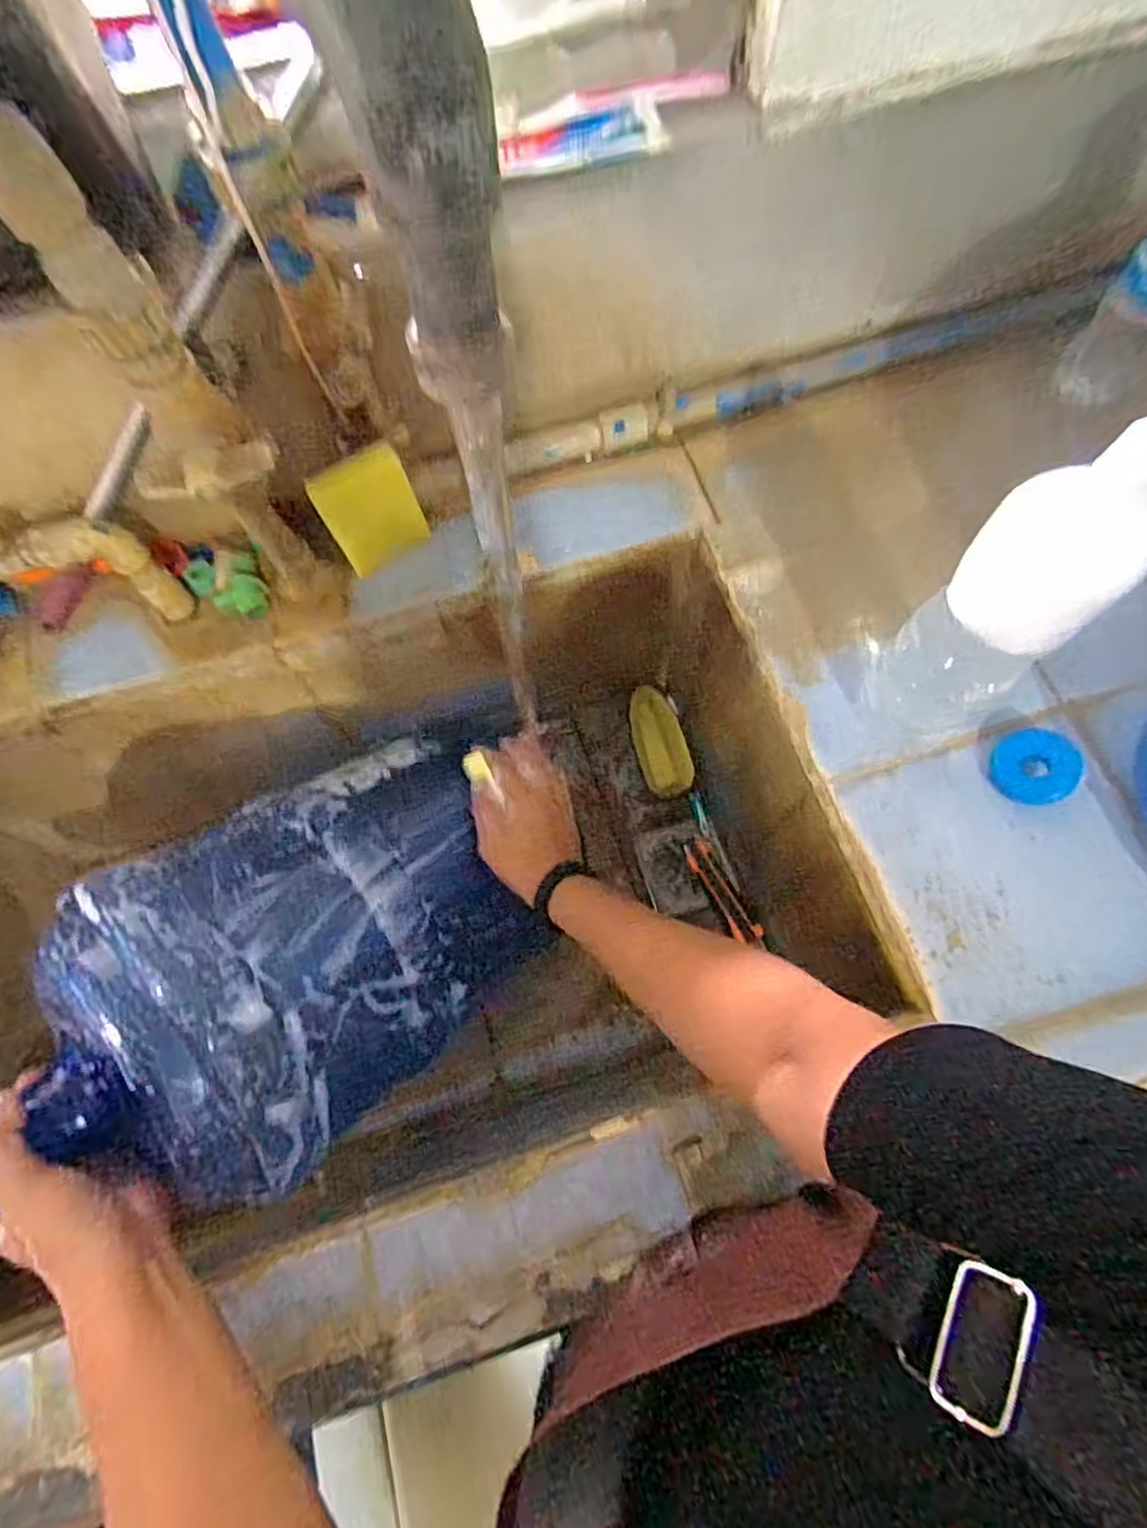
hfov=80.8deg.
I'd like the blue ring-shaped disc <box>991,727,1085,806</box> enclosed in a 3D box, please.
[{"bbox_3d":[0.343,0.002,0.501,0.055,0.005,0.055,-1,88,41],"label":"blue ring-shaped disc"}]

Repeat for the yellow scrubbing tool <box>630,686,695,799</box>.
[{"bbox_3d":[0.101,-0.034,0.775,0.060,0.042,0.137,-13,71,-3],"label":"yellow scrubbing tool"}]

